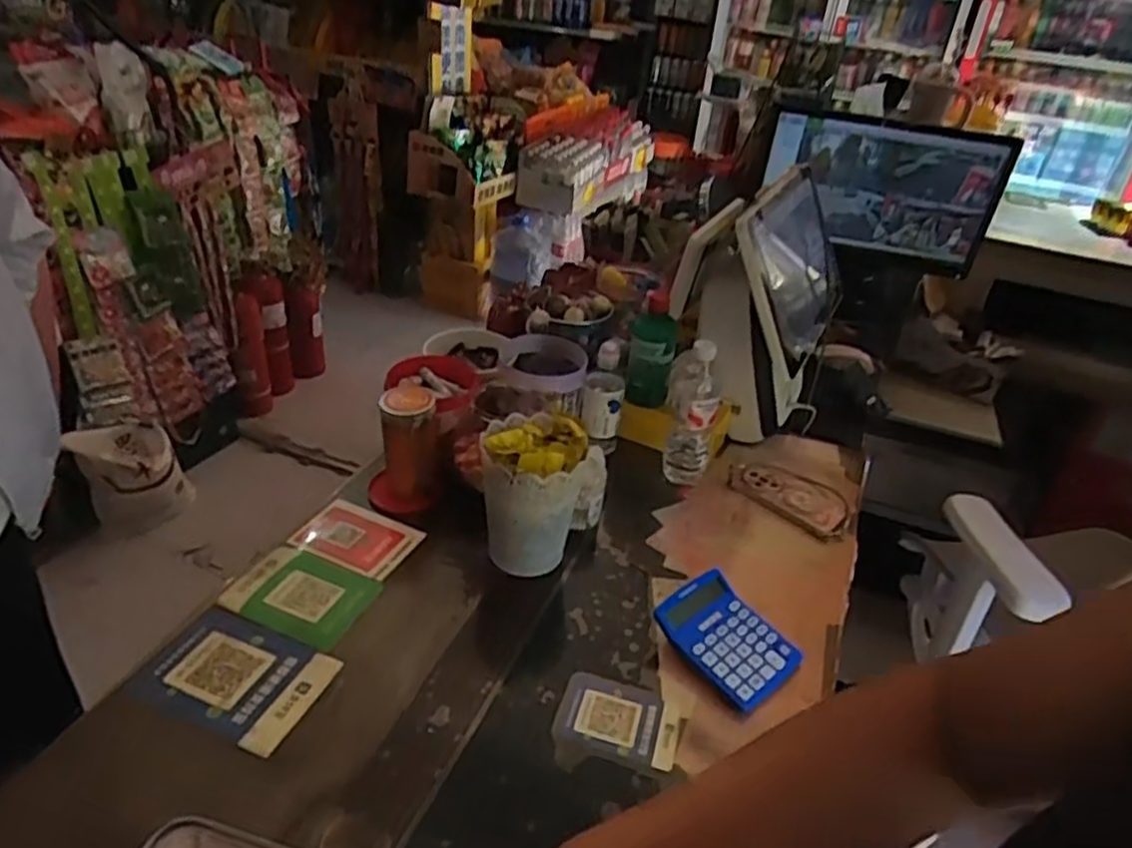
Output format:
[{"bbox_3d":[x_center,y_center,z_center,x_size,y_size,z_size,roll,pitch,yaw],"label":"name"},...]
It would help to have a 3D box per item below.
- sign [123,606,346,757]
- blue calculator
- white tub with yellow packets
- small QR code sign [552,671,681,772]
[{"bbox_3d":[-0.342,0.263,0.806,0.172,0.011,0.127,15,34,15],"label":"sign"},{"bbox_3d":[0.184,0.242,0.874,0.117,0.044,0.145,-23,43,-36],"label":"blue calculator"},{"bbox_3d":[-0.043,0.081,0.938,0.115,0.167,0.112,4,33,-3],"label":"white tub with yellow packets"},{"bbox_3d":[0.055,0.306,0.796,0.122,0.004,0.089,14,34,12],"label":"small QR code sign"}]

